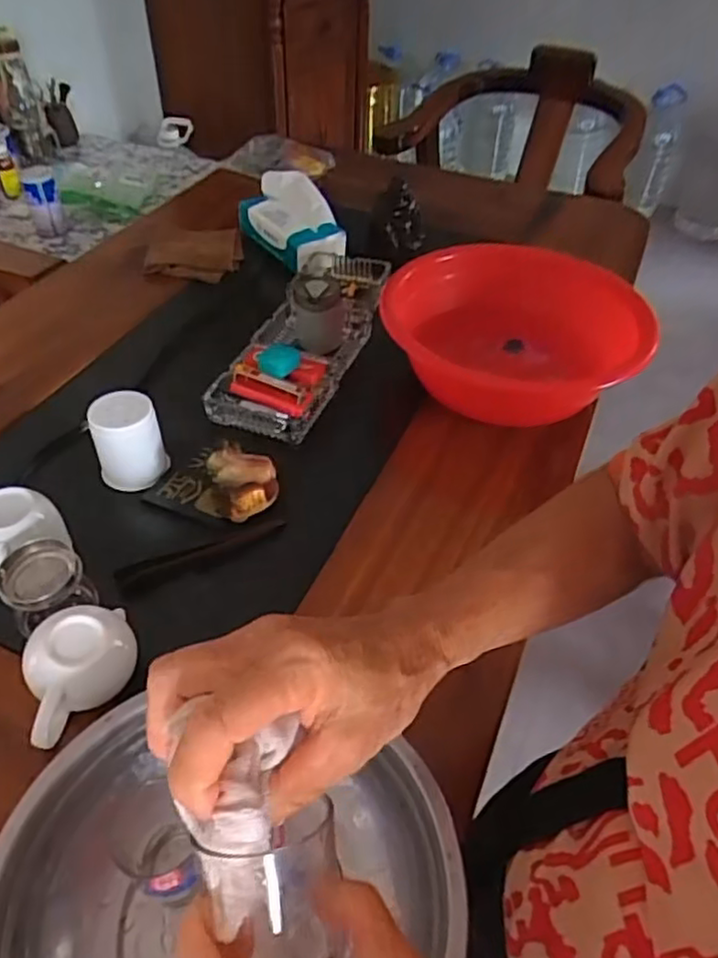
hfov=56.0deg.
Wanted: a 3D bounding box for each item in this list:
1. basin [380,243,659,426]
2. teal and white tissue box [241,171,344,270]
[{"bbox_3d":[0.178,-0.159,0.793,0.286,0.104,0.286,1,45,-1],"label":"basin"},{"bbox_3d":[-0.104,-0.396,1.018,0.113,0.086,0.161,-18,48,-19],"label":"teal and white tissue box"}]

